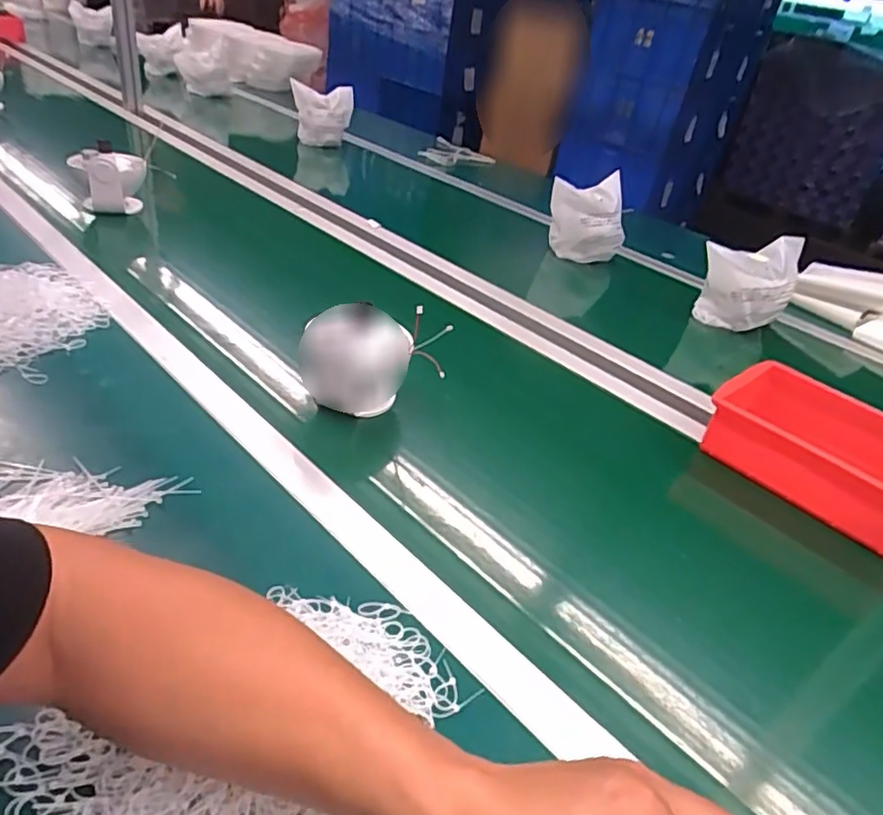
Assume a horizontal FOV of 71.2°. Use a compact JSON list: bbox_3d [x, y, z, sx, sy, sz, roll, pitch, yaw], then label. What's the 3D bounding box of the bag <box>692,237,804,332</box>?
[{"bbox_3d":[0.512,-0.209,1.041,0.146,0.143,0.103,19,36,14],"label":"bag"}]

